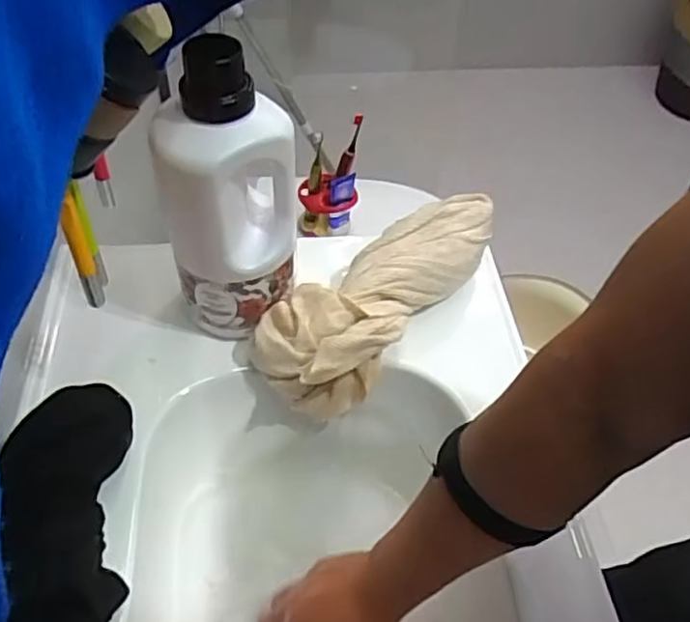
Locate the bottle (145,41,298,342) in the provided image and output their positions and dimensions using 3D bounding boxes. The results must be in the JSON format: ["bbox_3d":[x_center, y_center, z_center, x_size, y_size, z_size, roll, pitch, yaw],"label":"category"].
[{"bbox_3d":[-0.102,-0.100,0.609,0.120,0.295,0.112,-11,51,-12],"label":"bottle"}]

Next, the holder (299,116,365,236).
[{"bbox_3d":[-0.031,-0.252,1.272,0.115,0.245,0.076,0,49,-3],"label":"holder"}]

